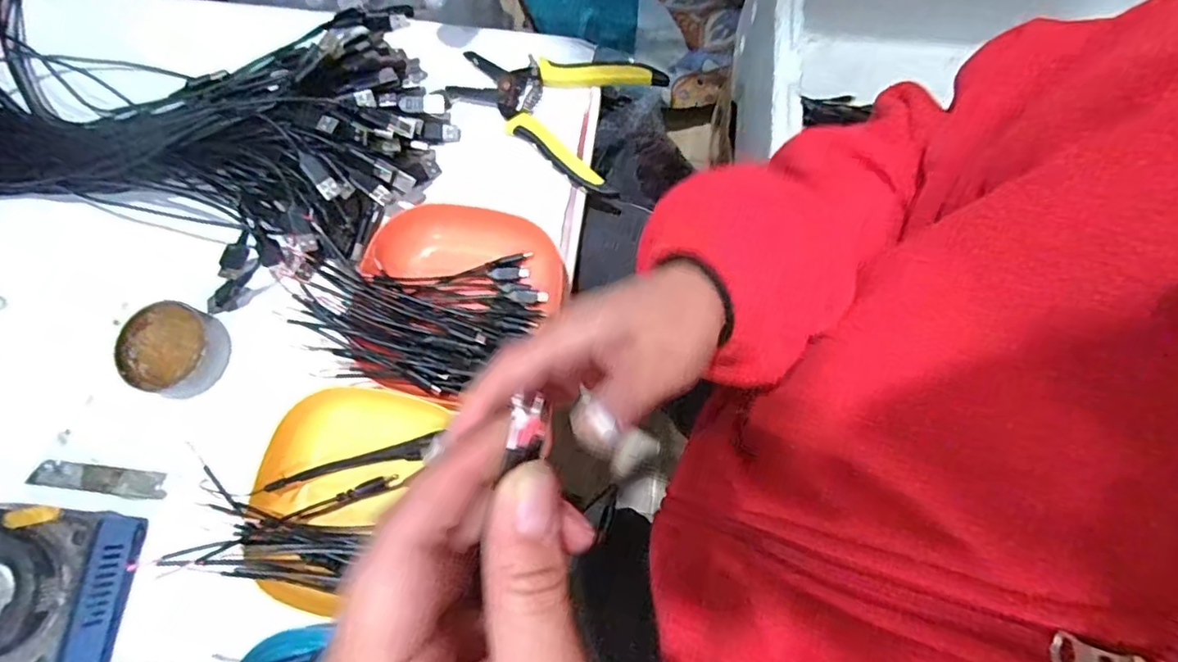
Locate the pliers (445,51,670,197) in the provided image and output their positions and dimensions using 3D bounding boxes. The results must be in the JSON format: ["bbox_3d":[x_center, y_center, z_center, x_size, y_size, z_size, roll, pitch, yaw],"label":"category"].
[{"bbox_3d":[-0.033,-0.175,0.466,0.156,0.012,0.110,18,77,4],"label":"pliers"}]

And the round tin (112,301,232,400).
[{"bbox_3d":[-0.295,0.013,0.423,0.065,0.026,0.062,0,77,-1],"label":"round tin"}]

